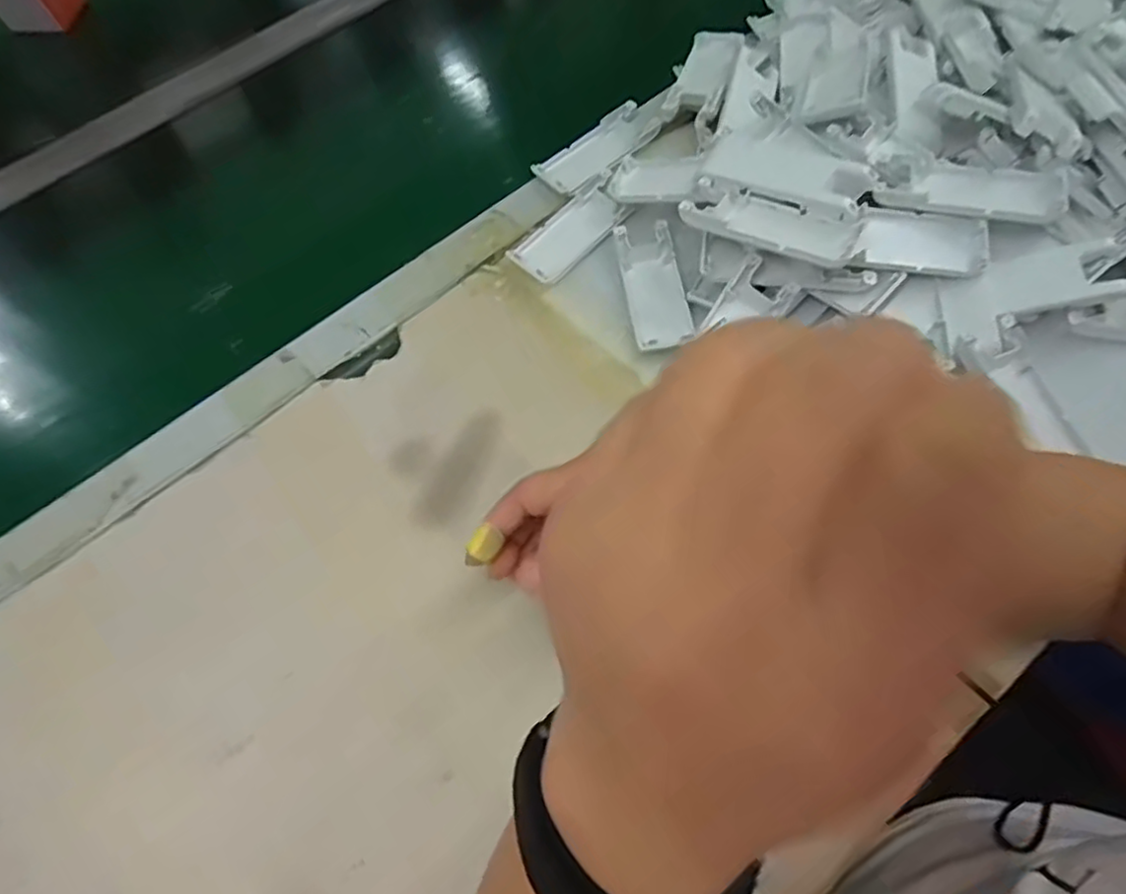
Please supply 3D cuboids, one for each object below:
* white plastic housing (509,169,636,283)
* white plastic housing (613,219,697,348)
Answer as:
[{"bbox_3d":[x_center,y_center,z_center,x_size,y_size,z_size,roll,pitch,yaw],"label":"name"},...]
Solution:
[{"bbox_3d":[0.008,-0.158,0.466,0.044,0.010,0.099,42,74,13],"label":"white plastic housing"},{"bbox_3d":[0.063,-0.111,0.448,0.038,0.014,0.101,-8,65,-3],"label":"white plastic housing"}]

